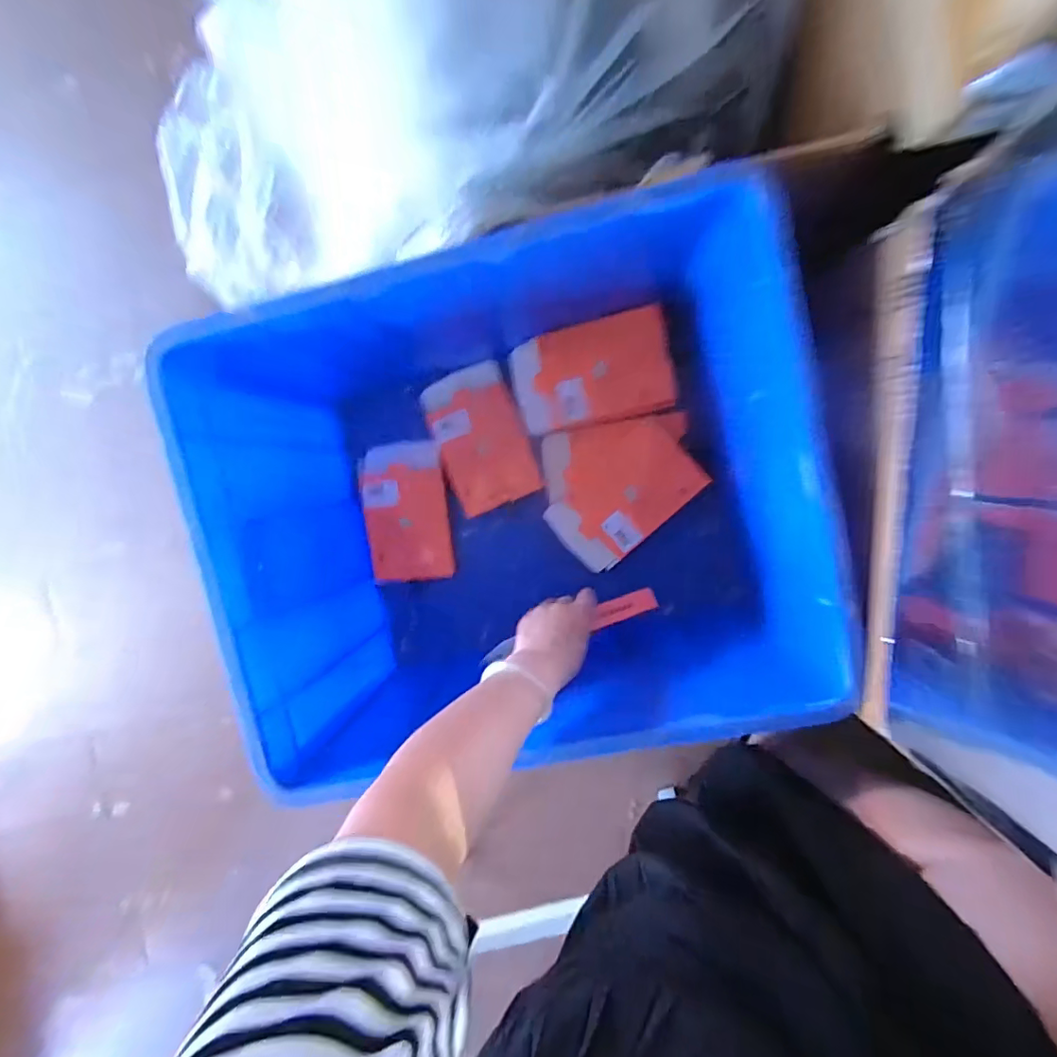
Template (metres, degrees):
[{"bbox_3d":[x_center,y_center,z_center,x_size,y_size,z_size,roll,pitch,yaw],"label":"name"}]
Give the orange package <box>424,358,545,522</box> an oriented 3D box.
[{"bbox_3d":[-0.073,-0.137,0.824,0.132,0.020,0.205,-21,93,8],"label":"orange package"}]

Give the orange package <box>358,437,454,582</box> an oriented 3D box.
[{"bbox_3d":[-0.192,-0.026,0.836,0.127,0.020,0.214,-6,95,7],"label":"orange package"}]

